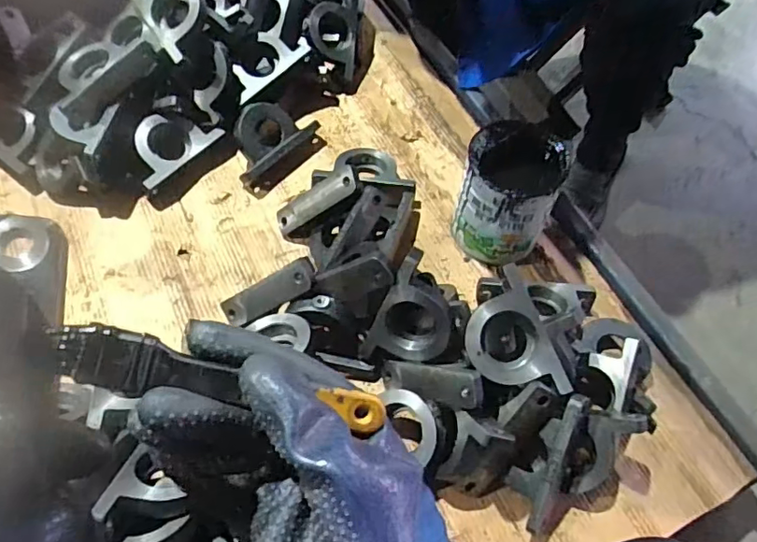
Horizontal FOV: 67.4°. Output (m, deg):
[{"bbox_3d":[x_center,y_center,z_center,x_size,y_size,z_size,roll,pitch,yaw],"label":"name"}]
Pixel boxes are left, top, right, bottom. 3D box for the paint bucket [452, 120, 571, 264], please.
[{"bbox_3d":[0.171,-0.099,0.769,0.118,0.153,0.114,1,59,-2],"label":"paint bucket"}]

